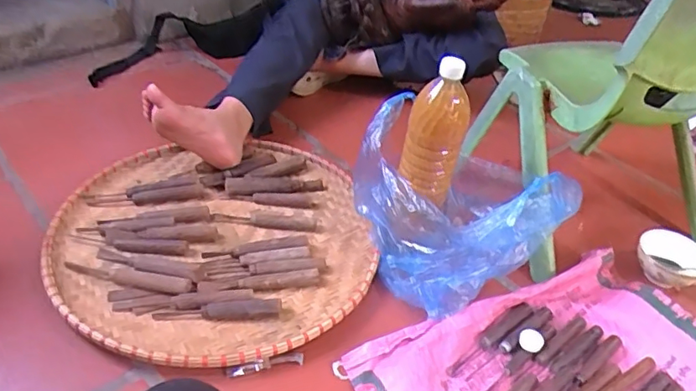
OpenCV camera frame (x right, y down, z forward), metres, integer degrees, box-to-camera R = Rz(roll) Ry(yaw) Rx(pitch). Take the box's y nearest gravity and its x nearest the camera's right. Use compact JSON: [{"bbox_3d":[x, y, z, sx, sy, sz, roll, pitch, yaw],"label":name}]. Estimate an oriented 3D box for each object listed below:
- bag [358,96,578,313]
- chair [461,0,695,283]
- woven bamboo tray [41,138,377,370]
[{"bbox_3d":[0.158,0.008,0.873,0.266,0.181,0.278,-14,42,-22],"label":"bag"},{"bbox_3d":[0.433,-0.170,0.902,0.377,0.464,0.338,-4,39,-13],"label":"chair"},{"bbox_3d":[-0.204,0.068,0.880,0.477,0.043,0.471,-4,40,-12],"label":"woven bamboo tray"}]

